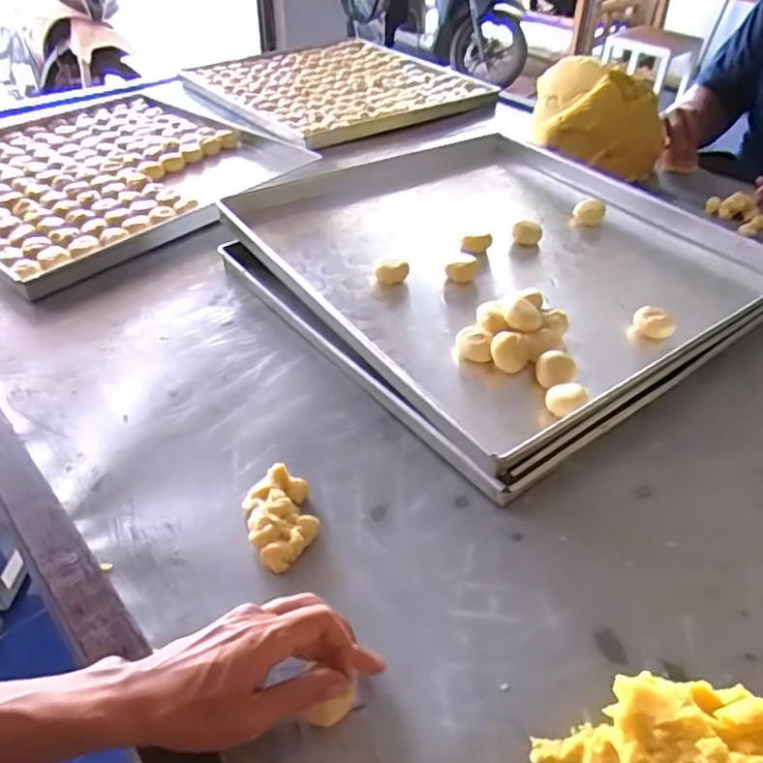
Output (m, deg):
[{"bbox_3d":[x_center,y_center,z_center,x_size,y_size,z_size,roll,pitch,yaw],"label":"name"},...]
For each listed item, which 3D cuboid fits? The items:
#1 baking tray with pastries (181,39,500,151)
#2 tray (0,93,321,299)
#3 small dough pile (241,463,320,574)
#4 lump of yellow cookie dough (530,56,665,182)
[{"bbox_3d":[-0.113,-0.647,1.358,0.478,0.041,0.505,-24,48,-27],"label":"baking tray with pastries"},{"bbox_3d":[-0.450,-0.347,1.011,0.545,0.028,0.504,31,48,29],"label":"tray"},{"bbox_3d":[-0.082,0.109,0.507,0.055,0.028,0.087,-11,43,-16],"label":"small dough pile"},{"bbox_3d":[0.364,-0.454,1.054,0.203,0.142,0.177,8,41,6],"label":"lump of yellow cookie dough"}]

